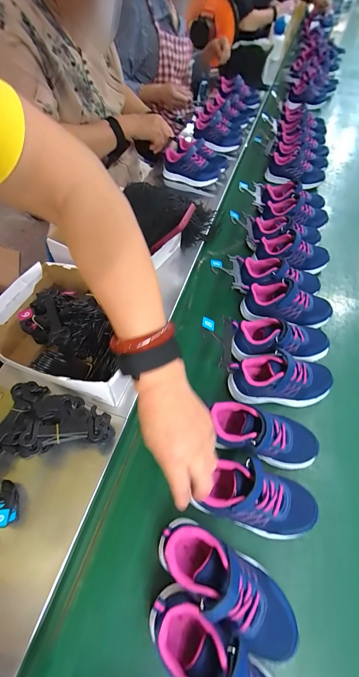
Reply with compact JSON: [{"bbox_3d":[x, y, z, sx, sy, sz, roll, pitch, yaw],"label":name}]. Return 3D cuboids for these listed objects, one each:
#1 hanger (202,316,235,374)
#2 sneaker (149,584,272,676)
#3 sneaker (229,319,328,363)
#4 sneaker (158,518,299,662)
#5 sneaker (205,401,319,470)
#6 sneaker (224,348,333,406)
[{"bbox_3d":[0.062,0.003,0.457,0.056,0.044,0.087,8,59,8],"label":"hanger"},{"bbox_3d":[0.039,0.336,0.280,0.169,0.066,0.082,36,67,22],"label":"sneaker"},{"bbox_3d":[0.179,0.007,0.508,0.168,0.085,0.070,-2,58,3],"label":"sneaker"},{"bbox_3d":[0.056,0.273,0.322,0.168,0.063,0.074,28,64,19],"label":"sneaker"},{"bbox_3d":[0.120,0.141,0.416,0.163,0.084,0.067,24,62,3],"label":"sneaker"},{"bbox_3d":[0.166,0.069,0.472,0.169,0.077,0.070,-2,58,3],"label":"sneaker"}]

